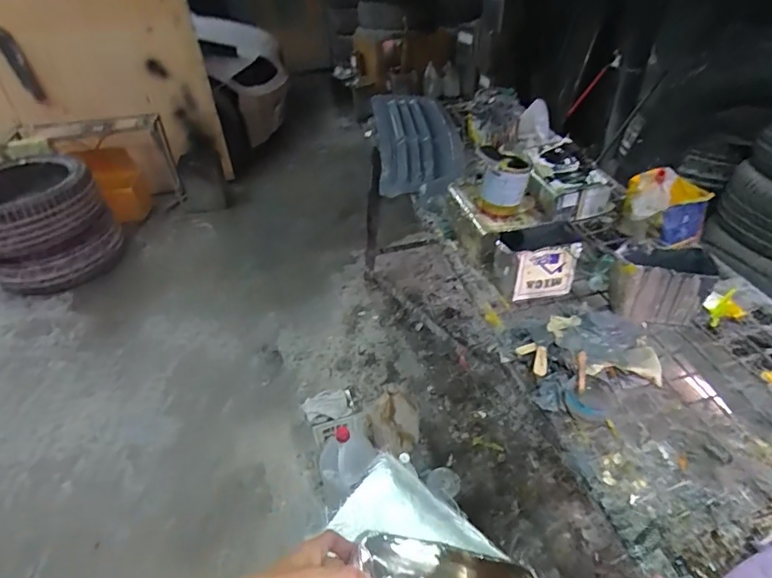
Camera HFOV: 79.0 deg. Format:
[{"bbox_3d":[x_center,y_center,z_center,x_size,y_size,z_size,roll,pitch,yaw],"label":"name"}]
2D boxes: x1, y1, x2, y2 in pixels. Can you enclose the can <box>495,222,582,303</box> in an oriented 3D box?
[{"bbox_3d":[0.340,-0.065,1.071,0.170,0.130,0.125,-11,40,-8],"label":"can"}]

